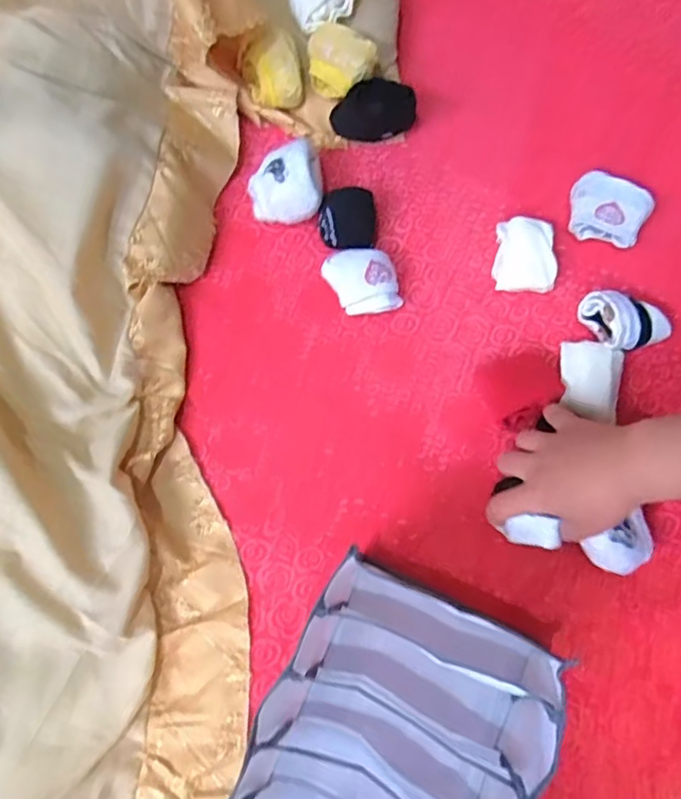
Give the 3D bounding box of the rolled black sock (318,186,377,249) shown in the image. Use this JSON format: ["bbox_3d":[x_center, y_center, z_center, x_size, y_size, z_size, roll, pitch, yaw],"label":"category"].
[{"bbox_3d":[0.007,-0.180,0.619,0.057,0.040,0.057,-1,73,2],"label":"rolled black sock"}]

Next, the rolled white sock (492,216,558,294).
[{"bbox_3d":[0.182,-0.142,0.603,0.059,0.041,0.070,4,73,3],"label":"rolled white sock"}]

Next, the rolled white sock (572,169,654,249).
[{"bbox_3d":[0.269,-0.190,0.612,0.076,0.040,0.069,15,74,7],"label":"rolled white sock"}]

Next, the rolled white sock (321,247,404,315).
[{"bbox_3d":[0.021,-0.115,0.601,0.068,0.043,0.060,-14,73,-2],"label":"rolled white sock"}]

